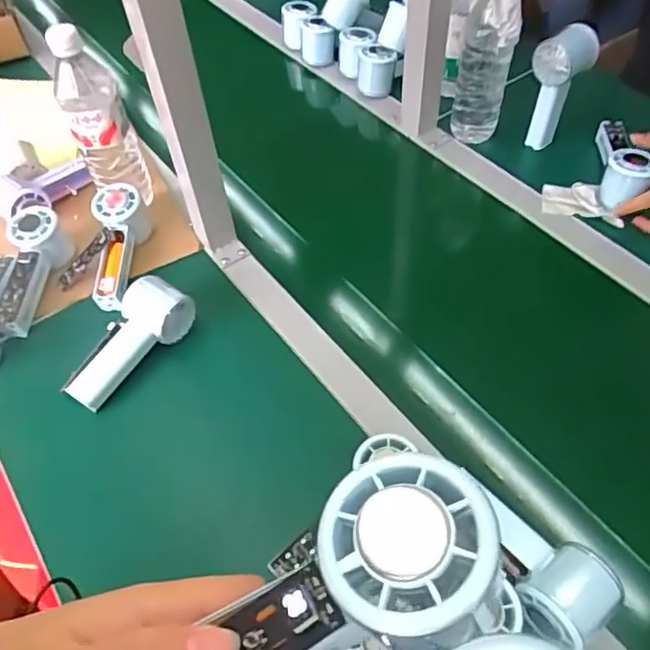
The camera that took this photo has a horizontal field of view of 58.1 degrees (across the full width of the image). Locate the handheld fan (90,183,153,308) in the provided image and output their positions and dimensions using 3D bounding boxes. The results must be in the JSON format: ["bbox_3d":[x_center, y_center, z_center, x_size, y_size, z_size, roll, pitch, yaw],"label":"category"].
[{"bbox_3d":[-0.243,-0.088,0.693,0.062,0.069,0.159,-1,69,3],"label":"handheld fan"}]

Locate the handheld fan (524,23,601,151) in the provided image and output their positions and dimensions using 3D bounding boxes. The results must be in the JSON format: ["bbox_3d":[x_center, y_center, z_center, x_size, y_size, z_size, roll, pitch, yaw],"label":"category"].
[{"bbox_3d":[0.305,-0.304,0.772,0.074,0.153,0.060,-39,60,-23],"label":"handheld fan"}]

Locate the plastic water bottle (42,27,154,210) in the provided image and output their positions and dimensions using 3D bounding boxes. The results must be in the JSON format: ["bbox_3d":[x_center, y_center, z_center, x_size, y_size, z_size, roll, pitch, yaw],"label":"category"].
[{"bbox_3d":[-0.256,-0.224,0.674,0.066,0.208,0.053,-21,55,-12],"label":"plastic water bottle"}]

